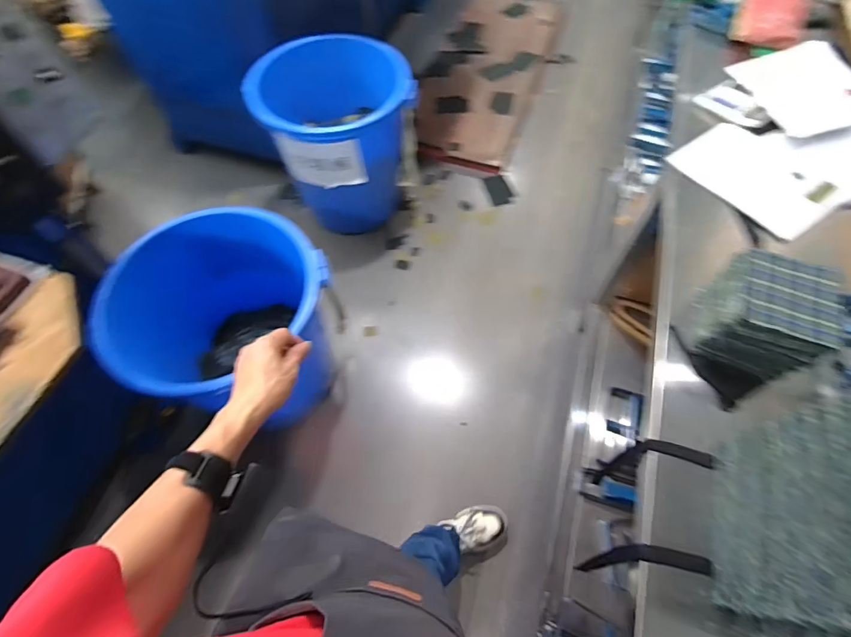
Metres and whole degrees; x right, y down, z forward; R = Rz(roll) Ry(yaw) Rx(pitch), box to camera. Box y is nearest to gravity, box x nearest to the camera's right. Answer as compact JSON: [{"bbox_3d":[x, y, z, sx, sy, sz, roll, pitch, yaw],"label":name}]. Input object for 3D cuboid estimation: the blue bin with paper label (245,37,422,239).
[{"bbox_3d":[-0.331,-0.713,1.714,0.527,0.532,0.490,-26,64,-12],"label":"blue bin with paper label"}]

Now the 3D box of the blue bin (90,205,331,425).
[{"bbox_3d":[-0.543,0.051,1.343,0.550,0.616,0.448,14,62,9],"label":"blue bin"}]

